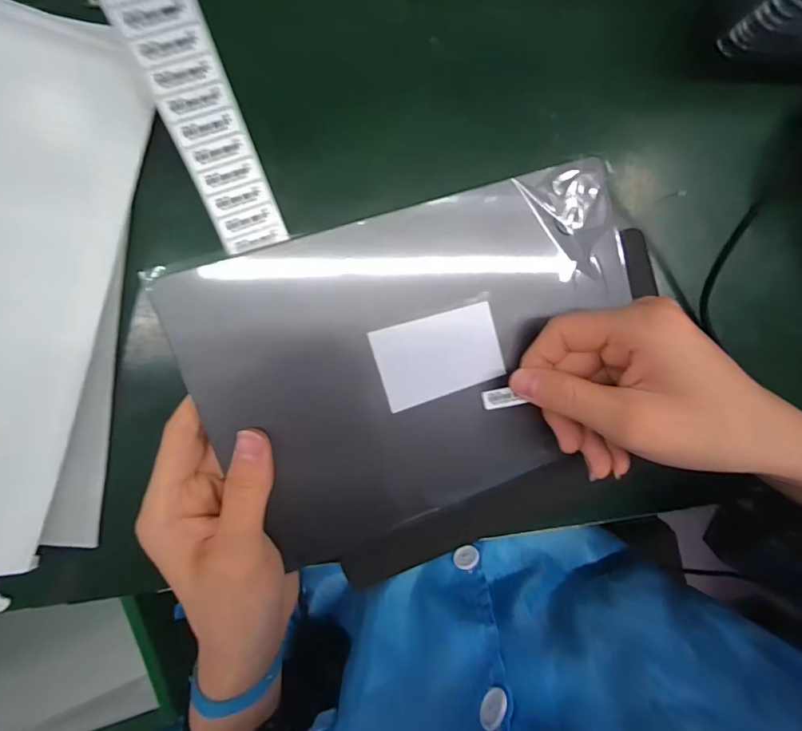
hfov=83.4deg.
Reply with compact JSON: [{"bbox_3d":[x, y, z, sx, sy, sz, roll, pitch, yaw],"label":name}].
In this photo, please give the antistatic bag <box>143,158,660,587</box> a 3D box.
[{"bbox_3d":[0.025,0.009,0.263,0.259,0.026,0.195,-18,108,-8],"label":"antistatic bag"}]

